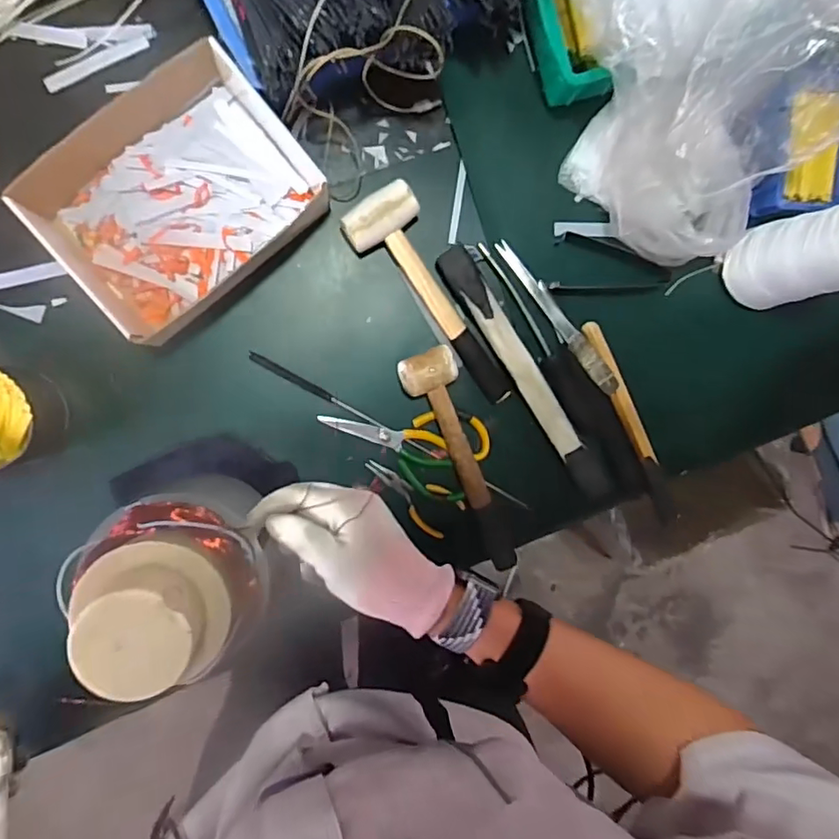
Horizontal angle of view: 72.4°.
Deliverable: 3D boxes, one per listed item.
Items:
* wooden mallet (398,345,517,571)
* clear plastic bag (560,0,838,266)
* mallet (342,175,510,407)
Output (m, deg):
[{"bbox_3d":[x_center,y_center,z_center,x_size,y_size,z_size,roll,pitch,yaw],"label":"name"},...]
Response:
[{"bbox_3d":[0.050,0.050,0.651,0.066,0.043,0.265,-23,98,-5],"label":"wooden mallet"},{"bbox_3d":[0.274,-0.354,0.534,0.220,0.279,0.370,-15,98,-6],"label":"clear plastic bag"},{"bbox_3d":[0.019,-0.125,0.625,0.080,0.042,0.262,-35,99,-3],"label":"mallet"}]

